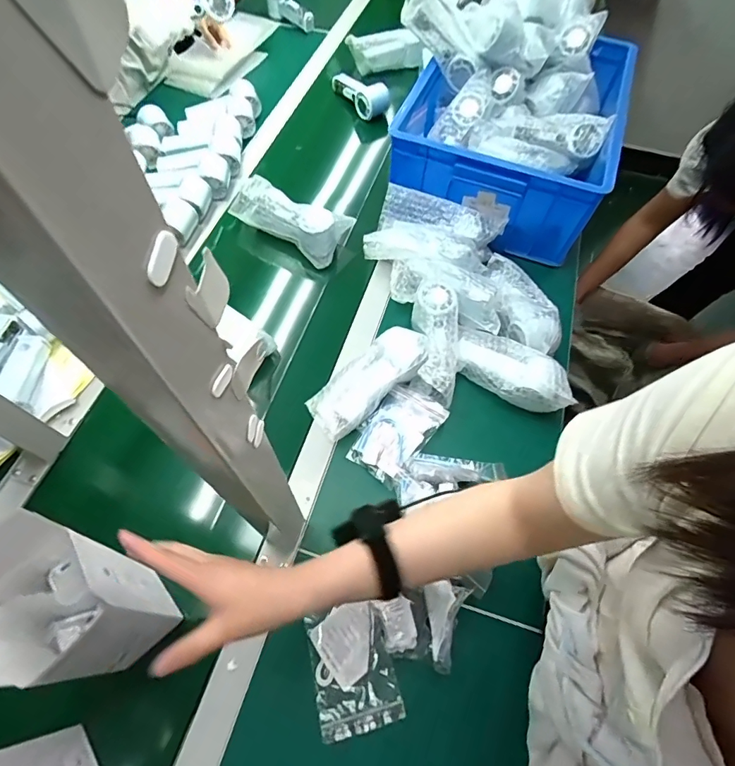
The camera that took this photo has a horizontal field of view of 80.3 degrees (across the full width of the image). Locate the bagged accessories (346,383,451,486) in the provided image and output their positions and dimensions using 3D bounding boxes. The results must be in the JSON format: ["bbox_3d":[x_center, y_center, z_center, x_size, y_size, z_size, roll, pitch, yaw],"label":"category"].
[{"bbox_3d":[0.039,0.065,0.595,0.084,0.026,0.131,37,66,16],"label":"bagged accessories"}]

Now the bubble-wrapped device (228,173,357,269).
[{"bbox_3d":[-0.130,-0.291,0.761,0.190,0.071,0.090,28,64,12],"label":"bubble-wrapped device"}]

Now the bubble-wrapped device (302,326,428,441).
[{"bbox_3d":[-0.001,-0.006,0.606,0.183,0.050,0.076,-37,69,-20],"label":"bubble-wrapped device"}]

